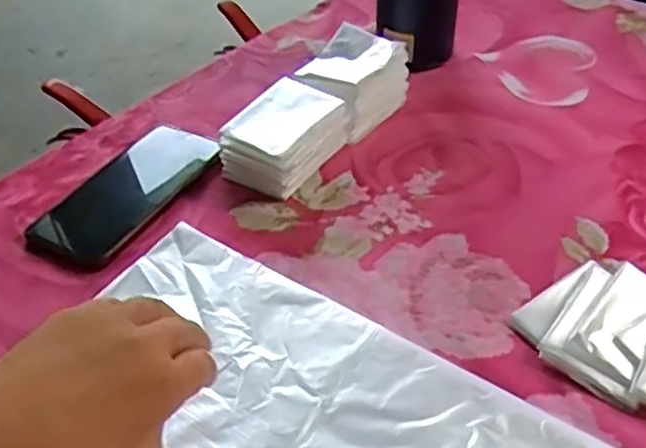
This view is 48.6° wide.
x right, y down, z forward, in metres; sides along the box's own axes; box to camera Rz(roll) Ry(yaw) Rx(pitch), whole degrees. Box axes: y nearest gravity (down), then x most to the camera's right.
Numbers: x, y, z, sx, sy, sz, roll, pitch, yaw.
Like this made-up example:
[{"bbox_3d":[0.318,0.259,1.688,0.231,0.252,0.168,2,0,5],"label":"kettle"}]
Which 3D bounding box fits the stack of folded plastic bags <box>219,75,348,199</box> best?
[{"bbox_3d":[-0.034,-0.069,0.572,0.067,0.057,0.096,25,50,27],"label":"stack of folded plastic bags"}]

